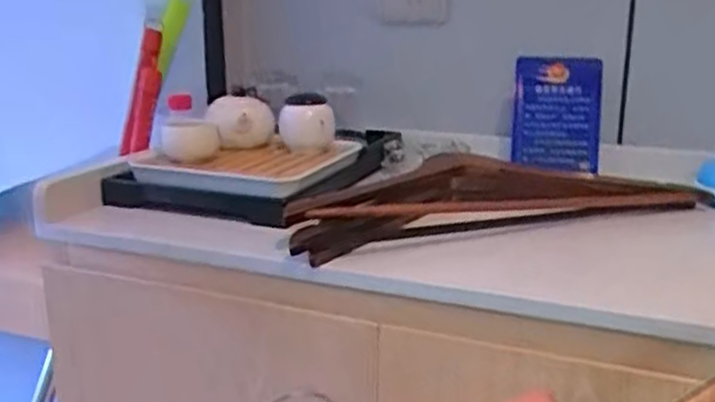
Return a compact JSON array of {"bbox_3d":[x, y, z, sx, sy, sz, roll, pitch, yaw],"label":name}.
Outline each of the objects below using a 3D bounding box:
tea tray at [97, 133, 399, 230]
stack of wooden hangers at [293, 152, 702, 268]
[{"bbox_3d":[-0.095,-0.041,0.867,0.210,0.039,0.324,7,18,24],"label":"tea tray"},{"bbox_3d":[0.125,-0.007,0.758,0.437,0.038,0.168,-7,18,-23],"label":"stack of wooden hangers"}]

